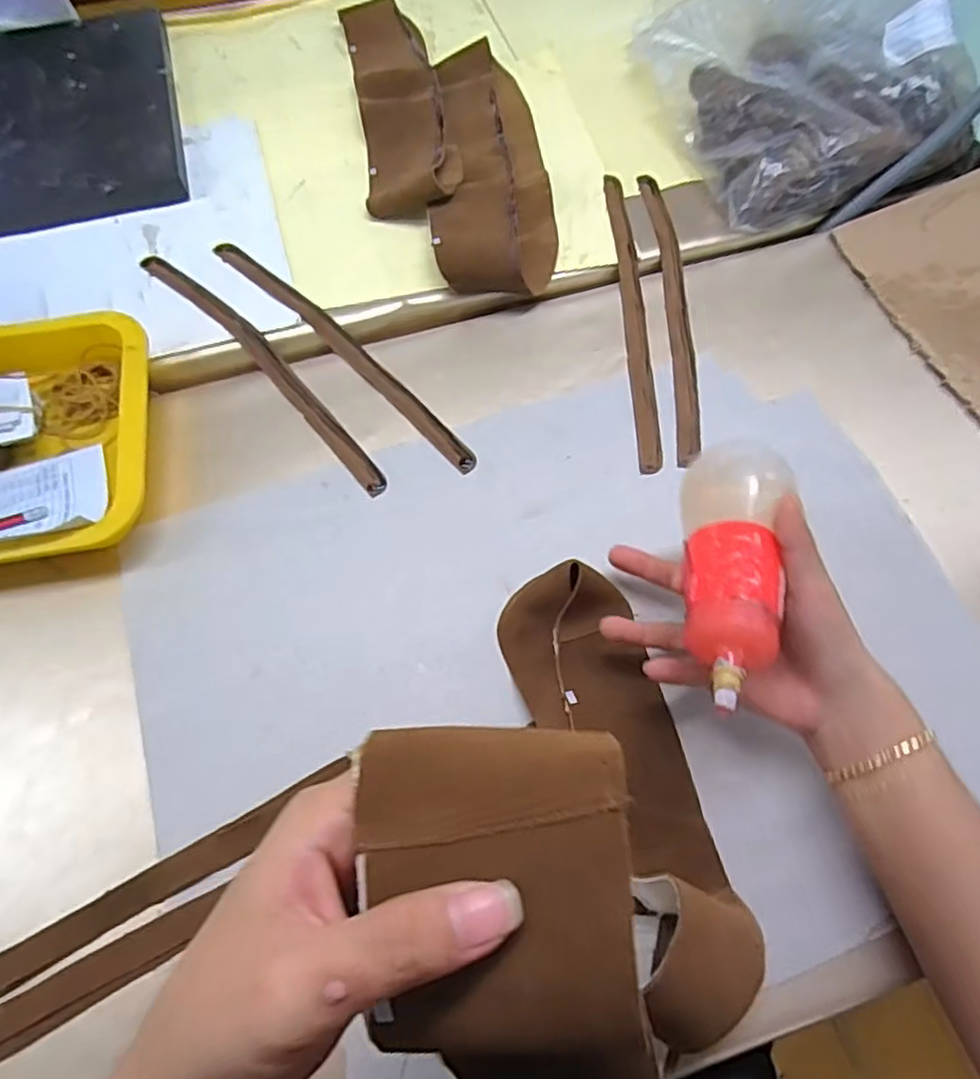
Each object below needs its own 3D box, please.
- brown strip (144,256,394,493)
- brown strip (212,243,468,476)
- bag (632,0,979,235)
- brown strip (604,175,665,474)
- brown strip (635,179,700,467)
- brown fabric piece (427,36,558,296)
[{"bbox_3d":[-0.185,-0.145,0.550,0.027,0.012,0.314,-41,71,-16],"label":"brown strip"},{"bbox_3d":[-0.124,-0.161,0.557,0.023,0.009,0.316,-42,71,-17],"label":"brown strip"},{"bbox_3d":[0.310,-0.465,0.636,0.281,0.114,0.327,-14,65,-5],"label":"bag"},{"bbox_3d":[0.120,-0.194,0.571,0.020,0.004,0.318,-1,65,1],"label":"brown strip"},{"bbox_3d":[0.155,-0.199,0.575,0.026,0.006,0.314,0,65,1],"label":"brown strip"},{"bbox_3d":[0.000,-0.361,0.632,0.111,0.042,0.348,-2,65,0],"label":"brown fabric piece"}]

